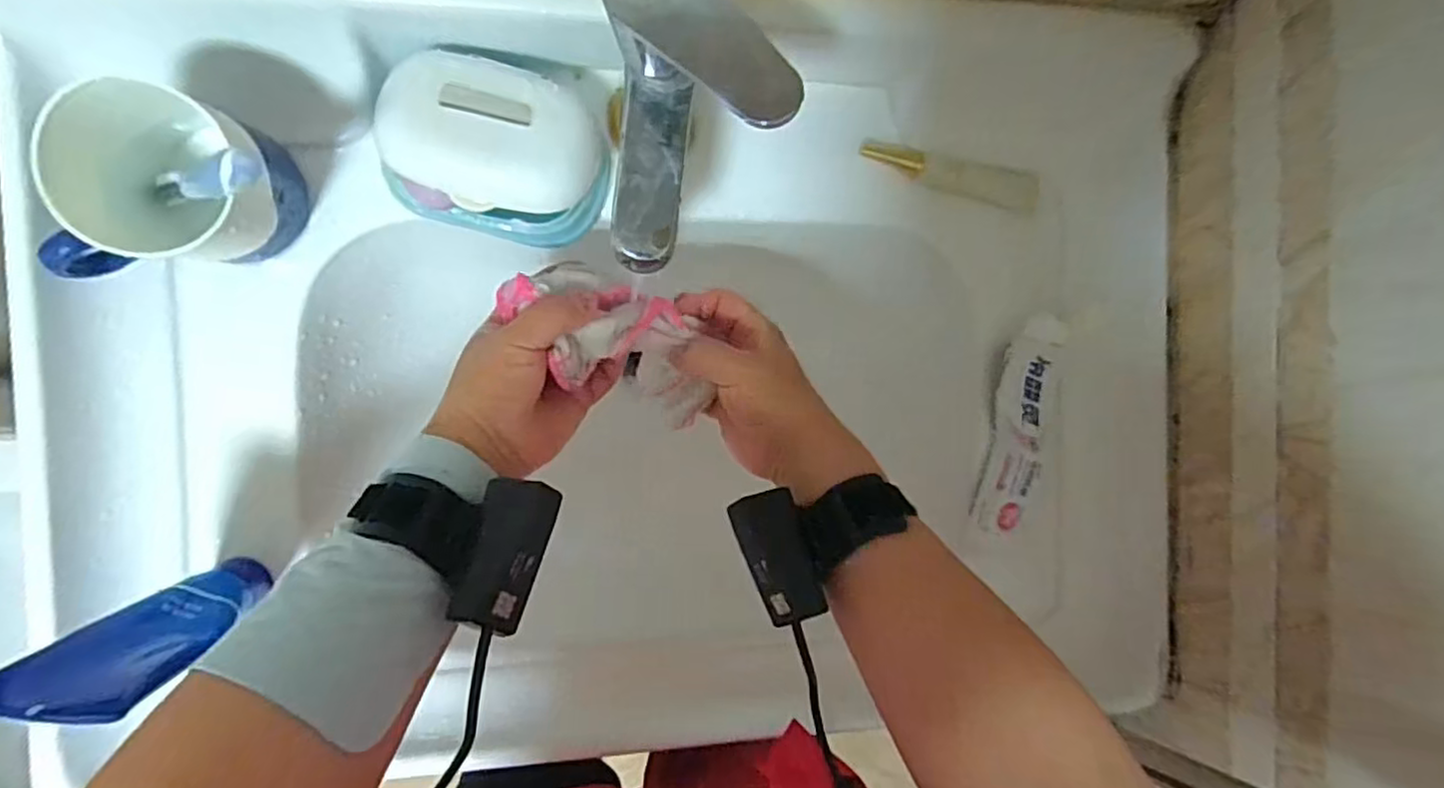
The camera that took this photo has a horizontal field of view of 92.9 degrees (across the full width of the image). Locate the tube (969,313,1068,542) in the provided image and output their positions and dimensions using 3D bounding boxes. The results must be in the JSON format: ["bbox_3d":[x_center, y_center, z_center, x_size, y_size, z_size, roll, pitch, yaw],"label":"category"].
[{"bbox_3d":[0.217,0.024,0.502,0.037,0.021,0.162,10,90,-9],"label":"tube"}]

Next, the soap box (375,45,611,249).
[{"bbox_3d":[-0.132,-0.154,0.411,0.125,0.051,0.109,9,90,-9],"label":"soap box"}]

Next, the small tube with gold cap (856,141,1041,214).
[{"bbox_3d":[0.164,-0.155,0.493,0.132,0.018,0.026,9,90,-9],"label":"small tube with gold cap"}]

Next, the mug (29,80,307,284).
[{"bbox_3d":[-0.296,-0.106,0.379,0.085,0.097,0.107,19,89,-9],"label":"mug"}]

